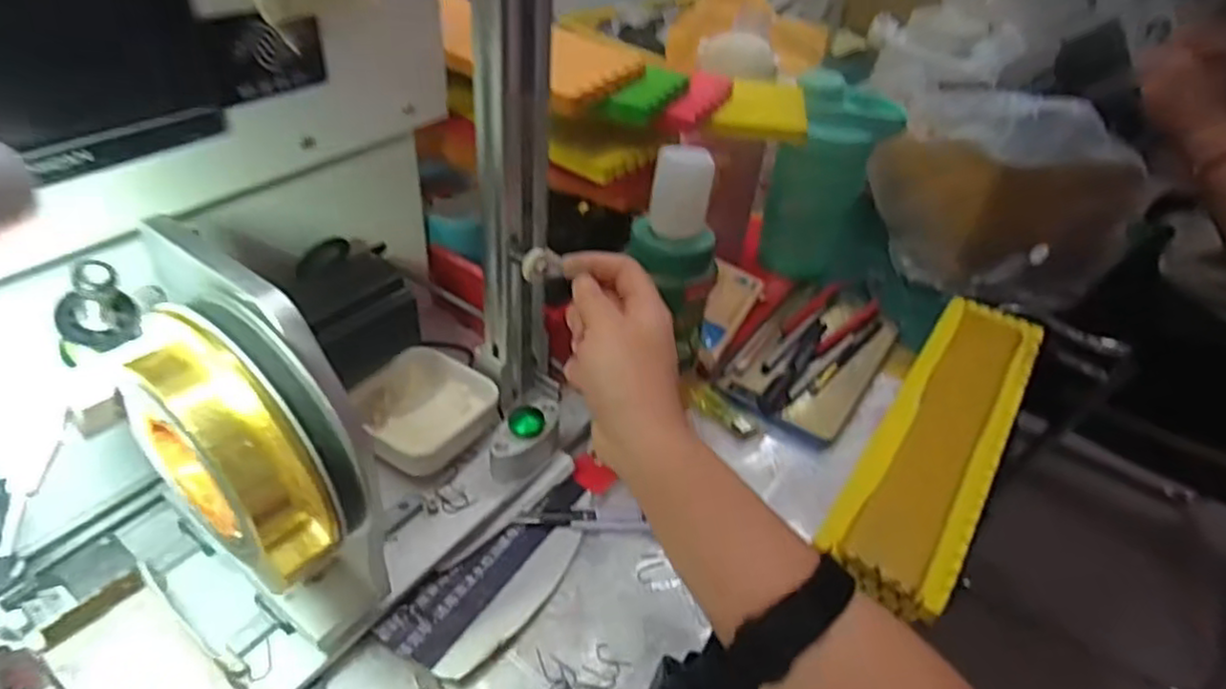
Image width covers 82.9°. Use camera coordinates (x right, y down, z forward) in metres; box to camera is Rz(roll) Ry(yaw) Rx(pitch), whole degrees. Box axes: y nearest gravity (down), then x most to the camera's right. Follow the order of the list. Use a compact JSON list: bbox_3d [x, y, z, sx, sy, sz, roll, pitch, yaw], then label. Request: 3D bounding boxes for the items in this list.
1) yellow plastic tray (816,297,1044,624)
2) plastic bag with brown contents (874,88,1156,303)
[{"bbox_3d":[0.245,0.061,0.509,0.078,0.032,0.323,28,44,23],"label":"yellow plastic tray"},{"bbox_3d":[0.359,-0.137,0.640,0.241,0.164,0.081,21,42,16],"label":"plastic bag with brown contents"}]

